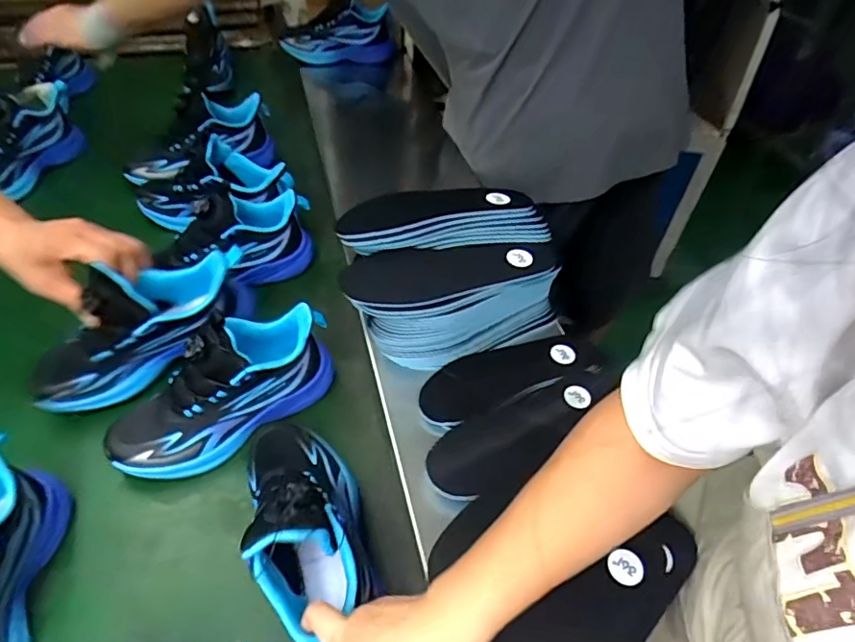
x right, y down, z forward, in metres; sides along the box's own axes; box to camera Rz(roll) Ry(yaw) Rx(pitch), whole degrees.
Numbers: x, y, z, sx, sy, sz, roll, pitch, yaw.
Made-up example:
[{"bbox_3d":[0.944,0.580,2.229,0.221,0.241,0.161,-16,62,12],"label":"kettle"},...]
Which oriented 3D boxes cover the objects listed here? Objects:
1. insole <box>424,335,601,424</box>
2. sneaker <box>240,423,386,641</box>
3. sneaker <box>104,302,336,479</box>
[{"bbox_3d":[0.093,0.057,0.609,0.213,0.011,0.074,-15,50,-17],"label":"insole"},{"bbox_3d":[-0.100,0.158,0.451,0.087,0.106,0.200,-11,49,-13],"label":"sneaker"},{"bbox_3d":[-0.203,0.067,0.543,0.227,0.108,0.081,-31,56,-27],"label":"sneaker"}]

